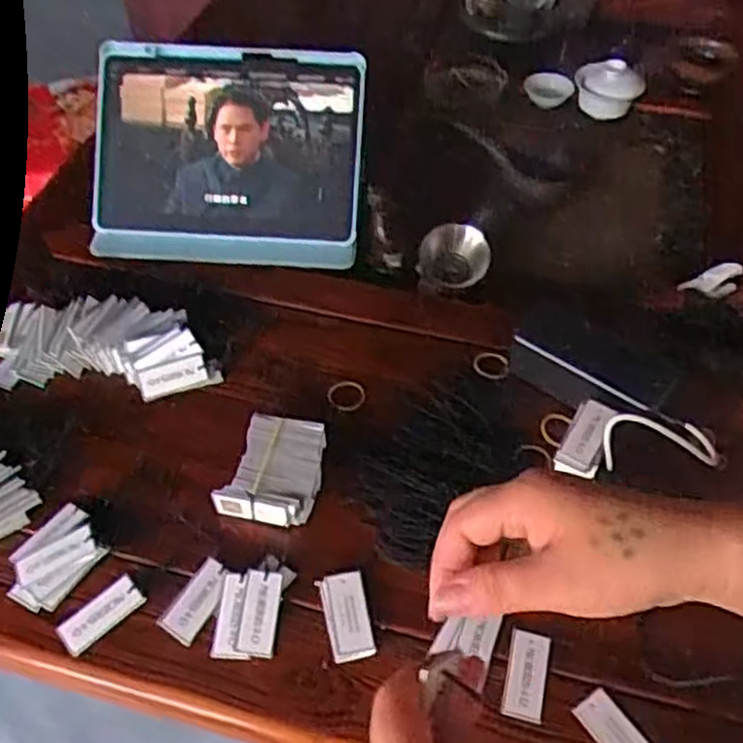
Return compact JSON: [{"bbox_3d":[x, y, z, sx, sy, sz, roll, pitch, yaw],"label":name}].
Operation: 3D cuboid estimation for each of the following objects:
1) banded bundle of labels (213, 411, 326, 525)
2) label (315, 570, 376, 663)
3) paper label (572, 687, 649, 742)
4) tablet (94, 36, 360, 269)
[{"bbox_3d":[-0.074,0.078,0.603,0.070,0.033,0.081,10,51,8],"label":"banded bundle of labels"},{"bbox_3d":[-0.017,0.168,0.535,0.032,0.005,0.061,-22,55,0],"label":"label"},{"bbox_3d":[0.156,0.230,0.487,0.025,0.004,0.057,-35,59,-12],"label":"paper label"},{"bbox_3d":[-0.147,-0.219,0.784,0.266,0.012,0.217,2,90,0],"label":"tablet"}]

